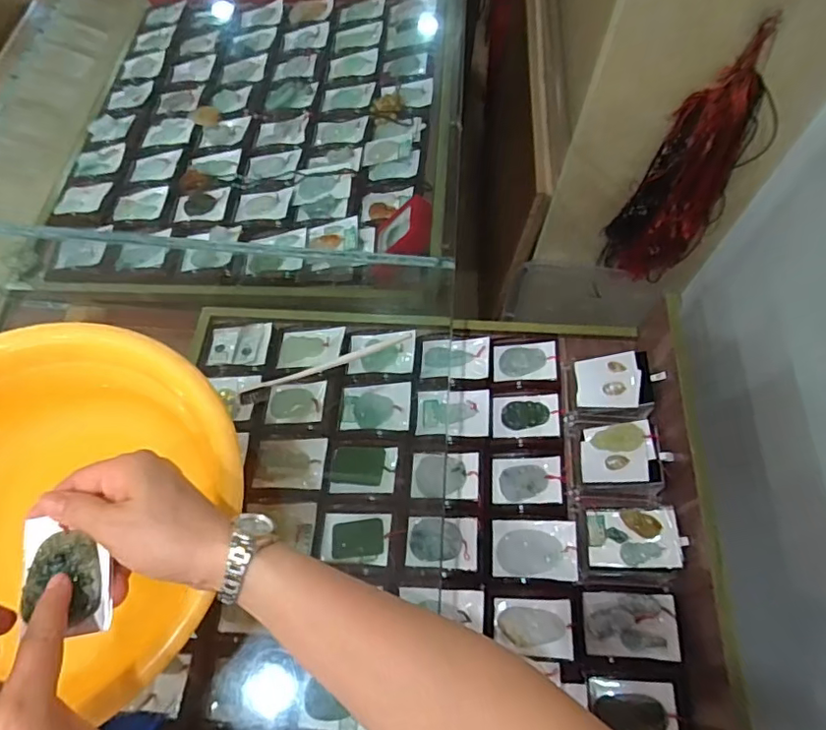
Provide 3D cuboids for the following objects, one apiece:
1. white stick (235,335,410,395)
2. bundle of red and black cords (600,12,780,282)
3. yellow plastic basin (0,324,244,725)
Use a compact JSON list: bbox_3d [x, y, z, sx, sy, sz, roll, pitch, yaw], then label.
[{"bbox_3d":[-0.079,-0.002,0.540,0.165,0.012,0.012,-21,65,-13],"label":"white stick"},{"bbox_3d":[0.418,-0.272,0.894,0.134,0.441,0.070,38,67,16],"label":"bundle of red and black cords"},{"bbox_3d":[-0.265,0.106,0.421,0.285,0.089,0.254,-4,63,-4],"label":"yellow plastic basin"}]

